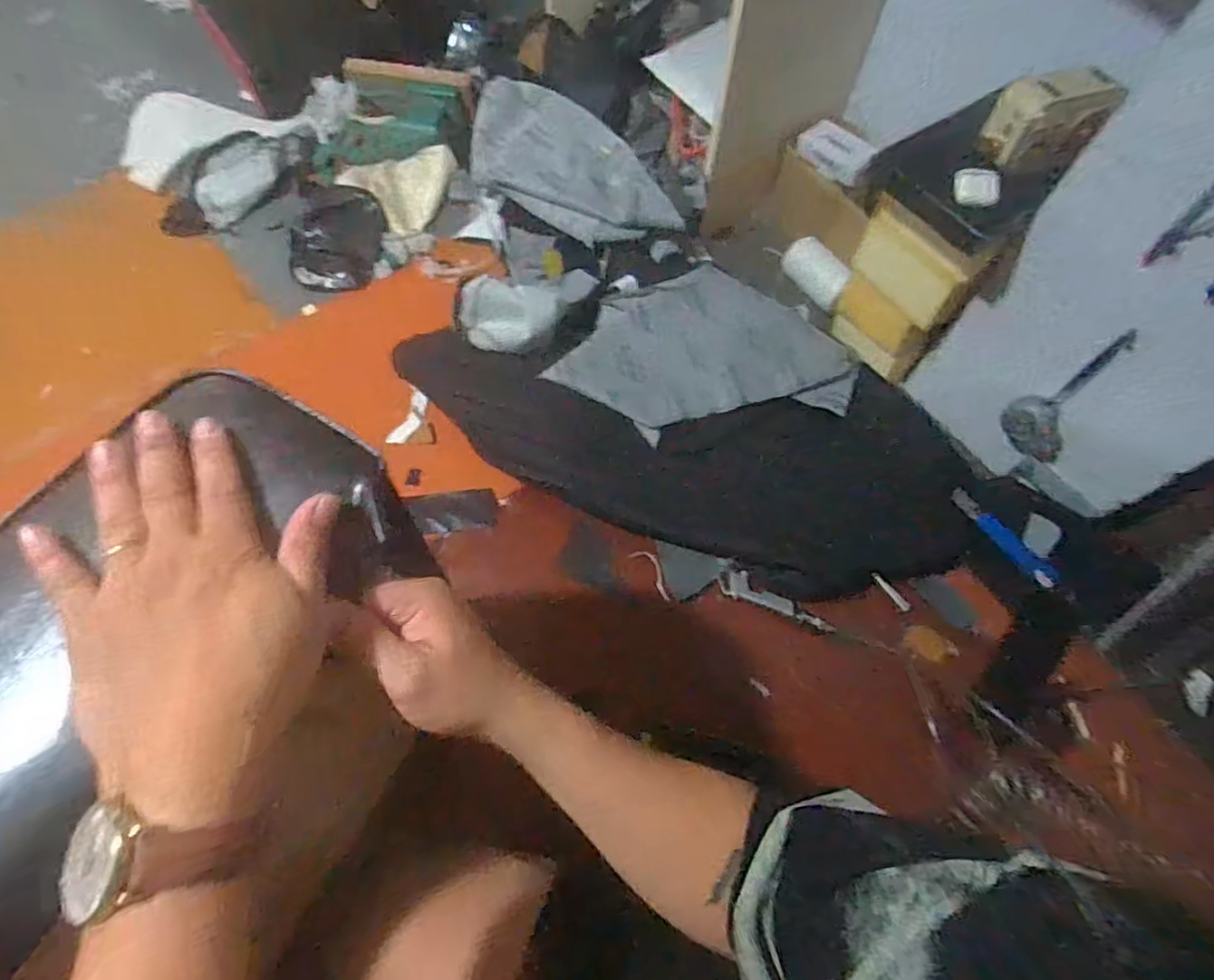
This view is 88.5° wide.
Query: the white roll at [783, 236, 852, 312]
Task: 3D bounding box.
[{"bbox_3d":[0.347,-0.355,1.022,0.057,0.064,0.150,-15,52,-10],"label":"white roll"}]

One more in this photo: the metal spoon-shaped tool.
[{"bbox_3d":[0.573,-0.112,0.769,0.086,0.224,0.030,39,68,15],"label":"metal spoon-shaped tool"}]

